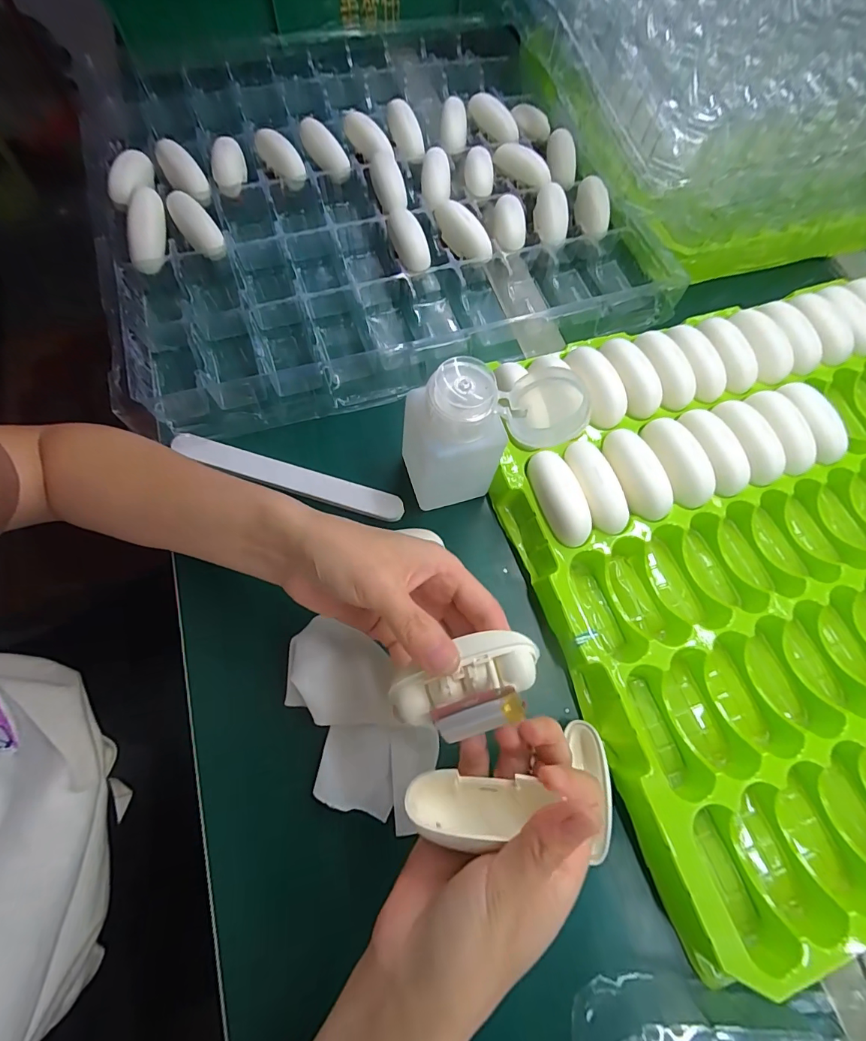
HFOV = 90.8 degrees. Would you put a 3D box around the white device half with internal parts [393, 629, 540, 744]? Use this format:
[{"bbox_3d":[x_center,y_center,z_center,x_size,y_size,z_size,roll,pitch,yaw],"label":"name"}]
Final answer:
[{"bbox_3d":[0.014,0.069,0.177,0.062,0.017,0.035,-18,71,-6],"label":"white device half with internal parts"}]

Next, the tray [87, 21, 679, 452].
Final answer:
[{"bbox_3d":[-0.062,-0.316,0.398,0.453,0.063,0.456,-16,71,-9],"label":"tray"}]

